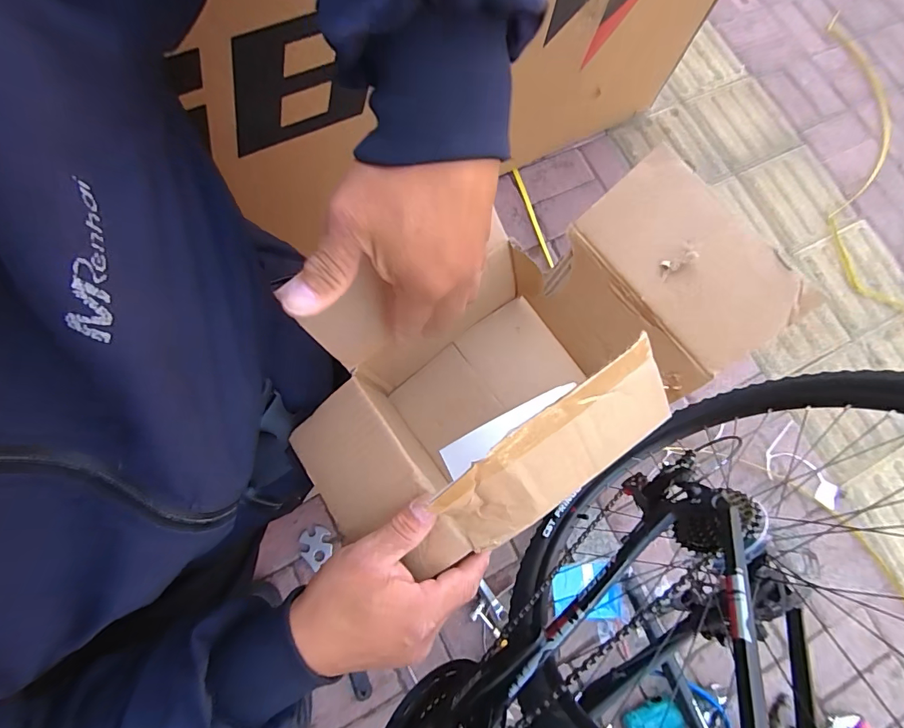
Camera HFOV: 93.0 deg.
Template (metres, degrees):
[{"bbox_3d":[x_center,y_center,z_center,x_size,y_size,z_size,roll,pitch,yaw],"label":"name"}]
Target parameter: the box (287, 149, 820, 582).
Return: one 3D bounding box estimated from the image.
[{"bbox_3d":[0.042,-0.008,0.351,0.361,0.169,0.210,-34,78,-6],"label":"box"}]

